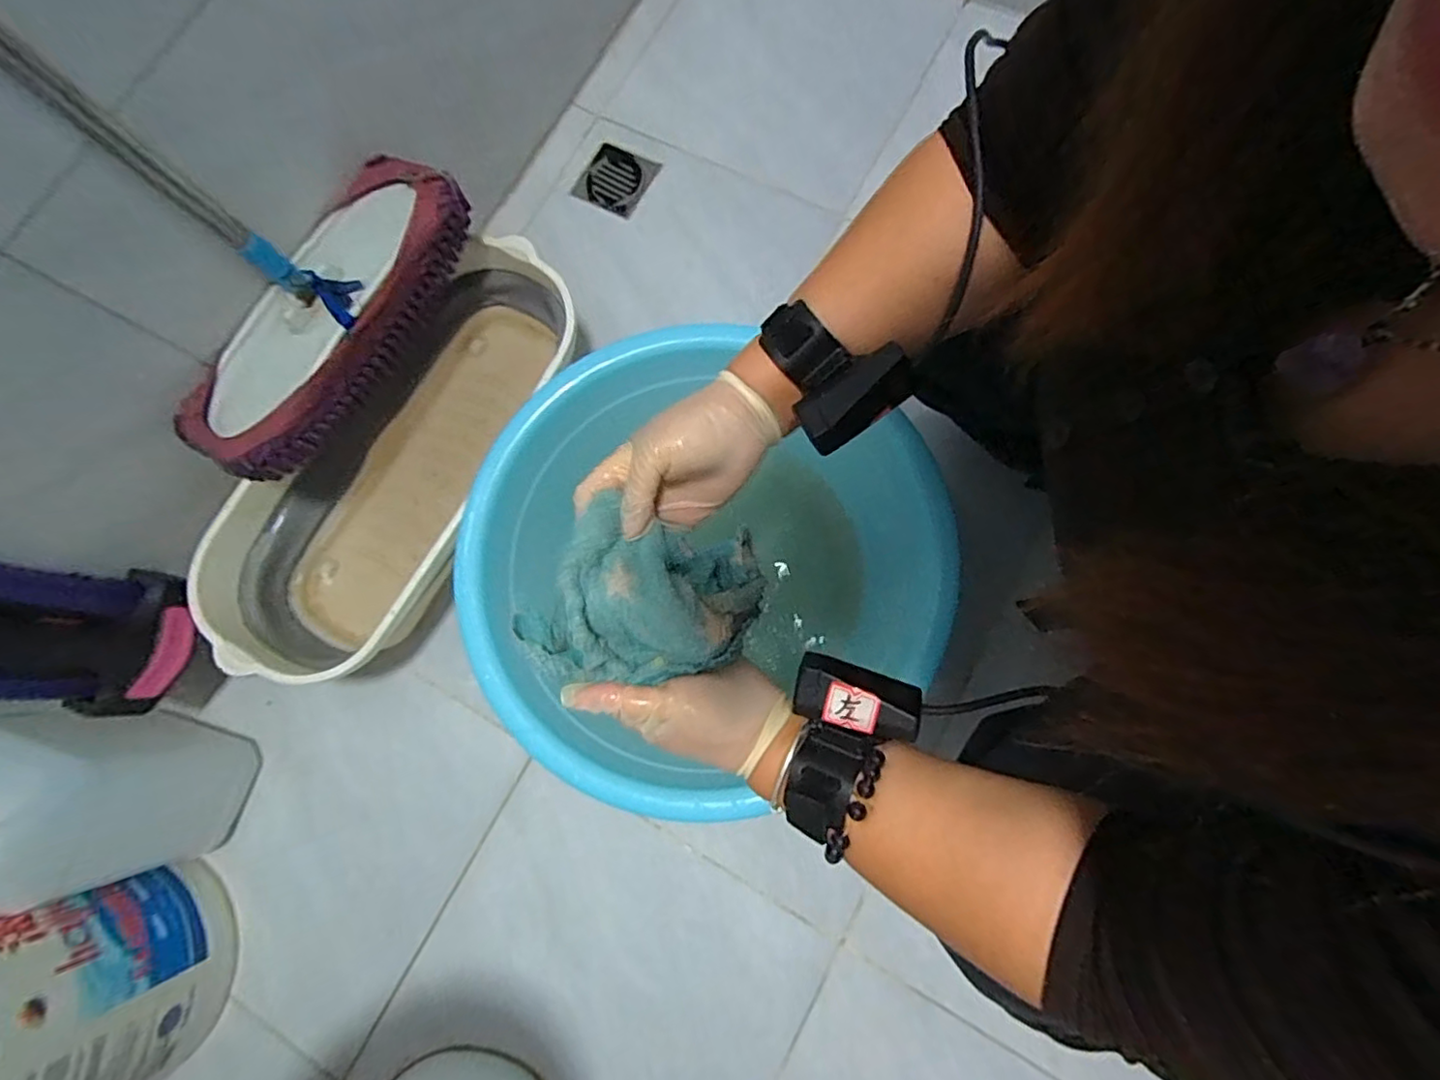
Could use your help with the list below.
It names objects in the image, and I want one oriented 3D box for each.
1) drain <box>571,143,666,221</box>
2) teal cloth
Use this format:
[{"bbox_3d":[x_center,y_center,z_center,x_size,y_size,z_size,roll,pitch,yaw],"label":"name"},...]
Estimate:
[{"bbox_3d":[-0.150,-0.516,0.889,0.098,0.008,0.092,27,89,6],"label":"drain"},{"bbox_3d":[-0.040,0.034,0.386,0.116,0.056,0.118,28,79,7],"label":"teal cloth"}]

